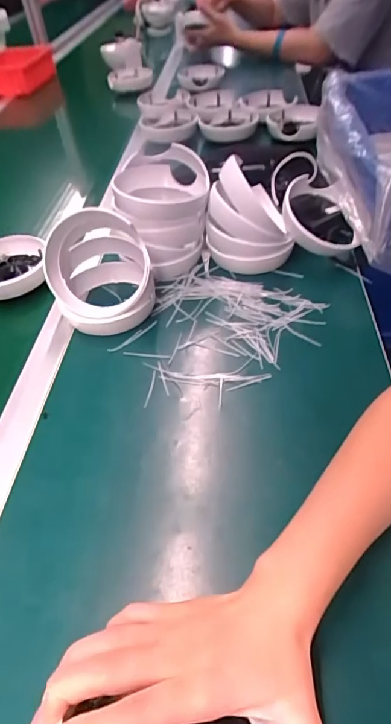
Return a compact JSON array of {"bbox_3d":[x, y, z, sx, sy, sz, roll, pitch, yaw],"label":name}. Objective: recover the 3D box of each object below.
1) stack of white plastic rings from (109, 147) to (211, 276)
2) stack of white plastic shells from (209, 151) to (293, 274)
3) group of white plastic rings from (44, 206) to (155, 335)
[{"bbox_3d":[-0.039,-0.190,0.584,0.110,0.122,0.128,-5,44,0],"label":"stack of white plastic rings"},{"bbox_3d":[0.065,-0.187,0.572,0.100,0.116,0.099,-5,44,0],"label":"stack of white plastic shells"},{"bbox_3d":[-0.111,-0.107,0.517,0.113,0.115,0.109,-10,45,-5],"label":"group of white plastic rings"}]

